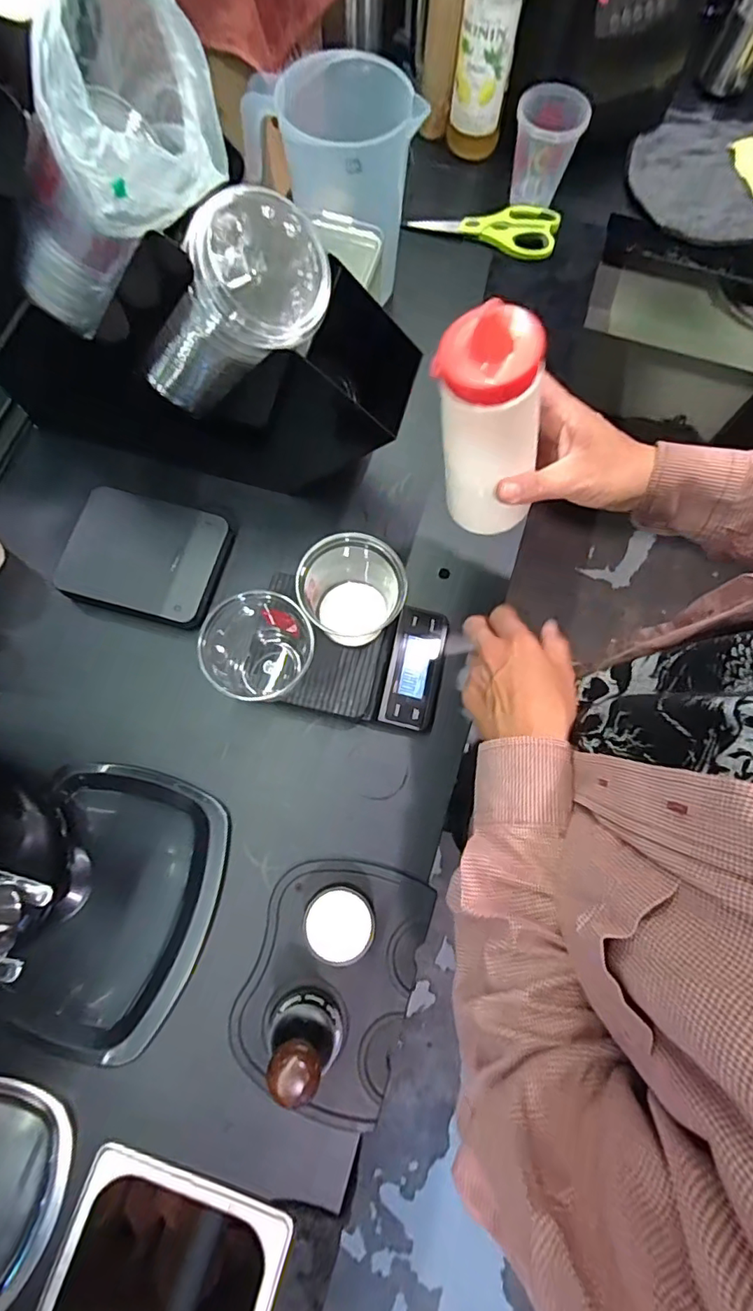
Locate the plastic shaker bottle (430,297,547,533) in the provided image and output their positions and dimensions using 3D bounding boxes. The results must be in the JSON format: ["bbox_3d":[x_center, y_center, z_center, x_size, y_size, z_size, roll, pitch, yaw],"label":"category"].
[{"bbox_3d":[0.078,-0.153,0.381,0.065,0.177,0.057,32,75,20],"label":"plastic shaker bottle"}]

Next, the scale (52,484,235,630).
[{"bbox_3d":[-0.252,-0.105,0.578,0.154,0.032,0.128,15,74,3],"label":"scale"}]

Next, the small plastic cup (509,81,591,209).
[{"bbox_3d":[0.220,-0.661,0.699,0.081,0.101,0.090,9,74,1],"label":"small plastic cup"}]

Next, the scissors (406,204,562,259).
[{"bbox_3d":[0.149,-0.589,0.728,0.198,0.017,0.071,9,74,1],"label":"scissors"}]

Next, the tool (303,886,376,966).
[{"bbox_3d":[-0.032,0.239,0.477,0.058,0.045,0.056,0,74,-1],"label":"tool"}]

